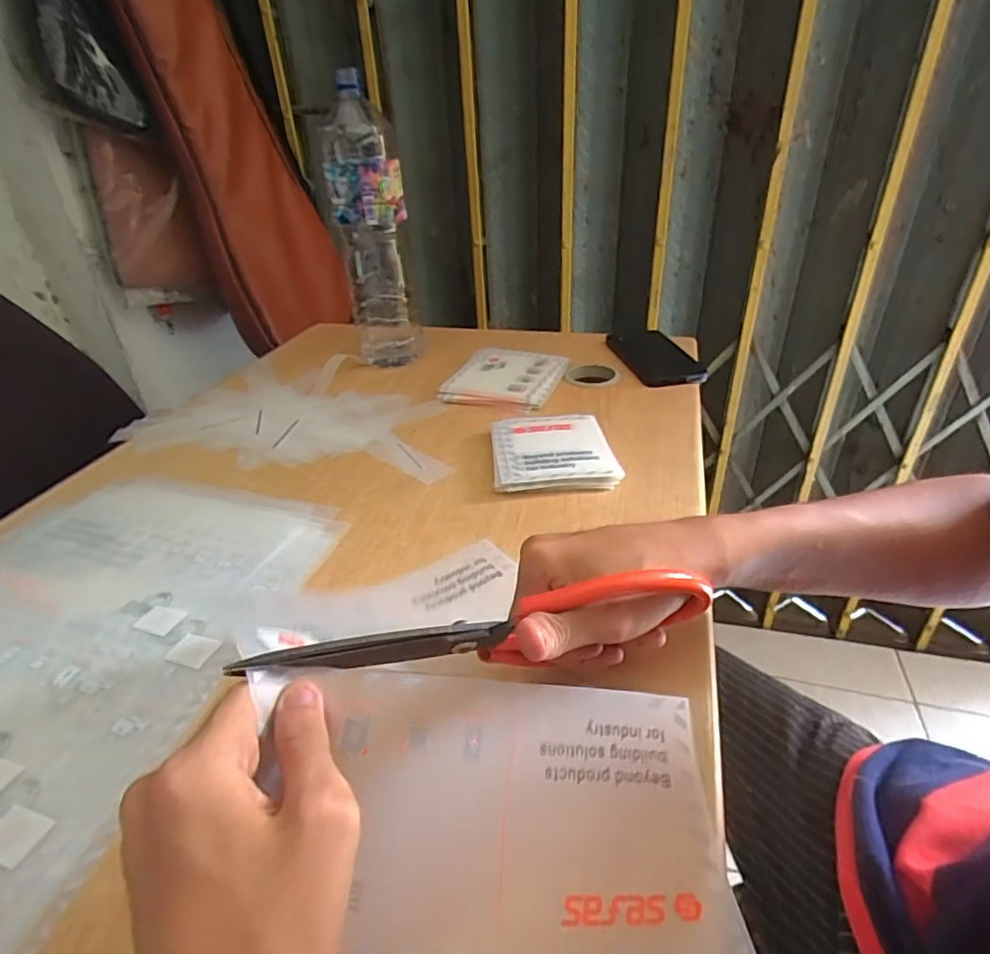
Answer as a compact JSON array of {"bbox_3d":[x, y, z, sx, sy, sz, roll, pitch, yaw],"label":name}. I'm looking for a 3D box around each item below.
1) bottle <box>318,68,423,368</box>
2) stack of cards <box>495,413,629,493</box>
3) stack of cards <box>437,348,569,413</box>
[{"bbox_3d":[-0.141,-0.277,0.670,0.087,0.295,0.086,-8,33,-9],"label":"bottle"},{"bbox_3d":[0.051,-0.023,0.519,0.106,0.017,0.111,-3,33,-1],"label":"stack of cards"},{"bbox_3d":[0.010,-0.114,0.659,0.121,0.019,0.128,11,35,20],"label":"stack of cards"}]

